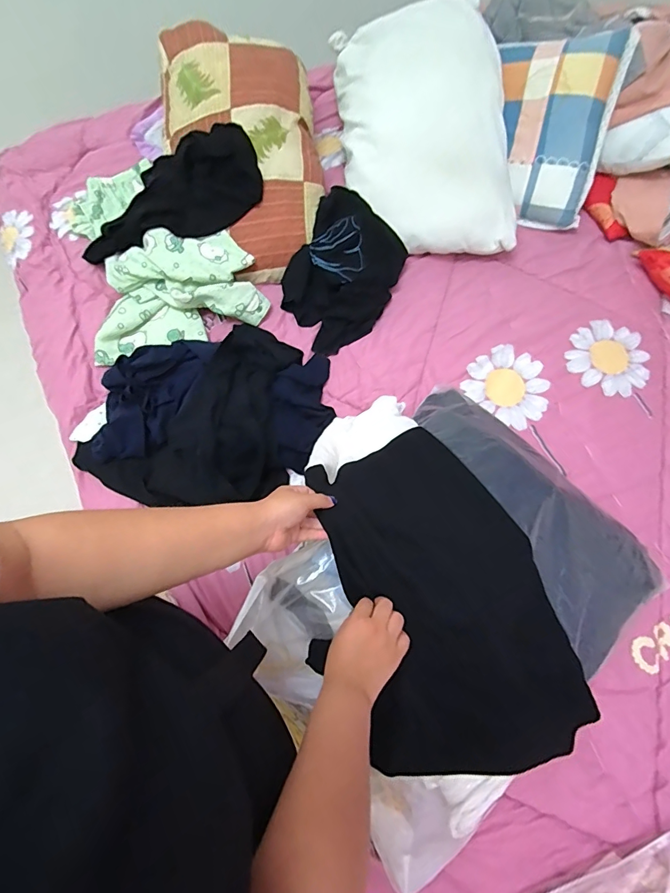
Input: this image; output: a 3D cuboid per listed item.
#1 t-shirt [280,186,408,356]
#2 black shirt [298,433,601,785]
[{"bbox_3d":[0.016,-0.358,0.877,0.209,0.096,0.325,26,72,8],"label":"t-shirt"},{"bbox_3d":[0.146,0.205,0.571,0.311,0.132,0.467,-27,73,-11],"label":"black shirt"}]

